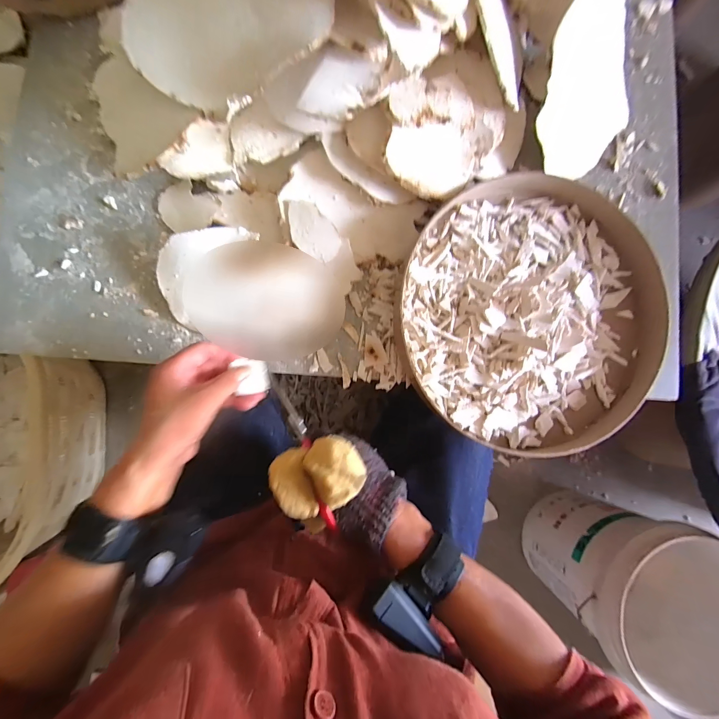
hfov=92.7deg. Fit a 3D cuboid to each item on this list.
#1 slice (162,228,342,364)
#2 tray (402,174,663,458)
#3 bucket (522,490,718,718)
[{"bbox_3d":[-0.119,-0.071,0.381,0.198,0.012,0.124,19,101,-9],"label":"slice"},{"bbox_3d":[0.200,-0.057,0.394,0.299,0.042,0.306,0,84,-3],"label":"tray"},{"bbox_3d":[0.546,0.449,0.713,0.254,0.330,0.268,0,84,-3],"label":"bucket"}]

